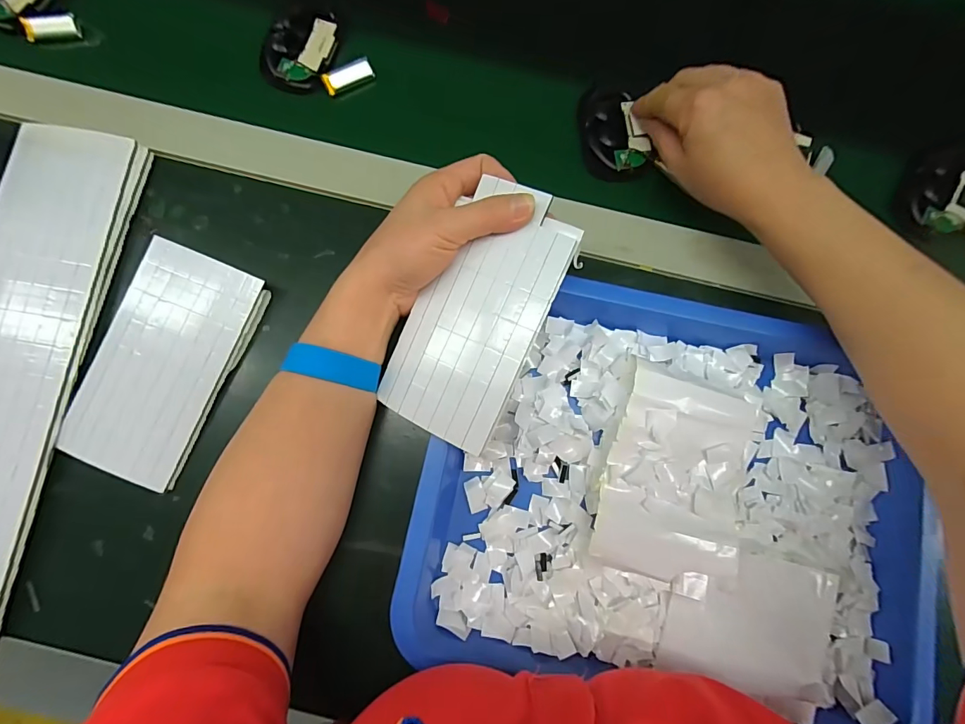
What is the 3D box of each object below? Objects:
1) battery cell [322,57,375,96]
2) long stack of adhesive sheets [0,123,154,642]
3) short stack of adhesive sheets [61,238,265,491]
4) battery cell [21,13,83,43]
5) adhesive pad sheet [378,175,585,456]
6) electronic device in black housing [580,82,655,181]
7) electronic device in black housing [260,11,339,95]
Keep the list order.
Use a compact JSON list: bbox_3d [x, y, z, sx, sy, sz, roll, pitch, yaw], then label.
[{"bbox_3d":[-0.112,-0.240,0.367,0.042,0.007,0.015,-27,80,-6],"label":"battery cell"},{"bbox_3d":[-0.334,0.024,0.302,0.091,0.013,0.395,9,81,1],"label":"long stack of adhesive sheets"},{"bbox_3d":[-0.229,0.000,0.311,0.089,0.014,0.160,23,79,4],"label":"short stack of adhesive sheets"},{"bbox_3d":[-0.359,-0.278,0.367,0.043,0.017,0.017,-8,79,-2],"label":"battery cell"},{"bbox_3d":[-0.004,-0.032,0.282,0.086,0.008,0.160,25,92,20],"label":"adhesive pad sheet"},{"bbox_3d":[0.108,-0.189,0.365,0.049,0.019,0.077,-14,79,-3],"label":"electronic device in black housing"},{"bbox_3d":[-0.152,-0.260,0.366,0.052,0.016,0.070,18,79,3],"label":"electronic device in black housing"}]

